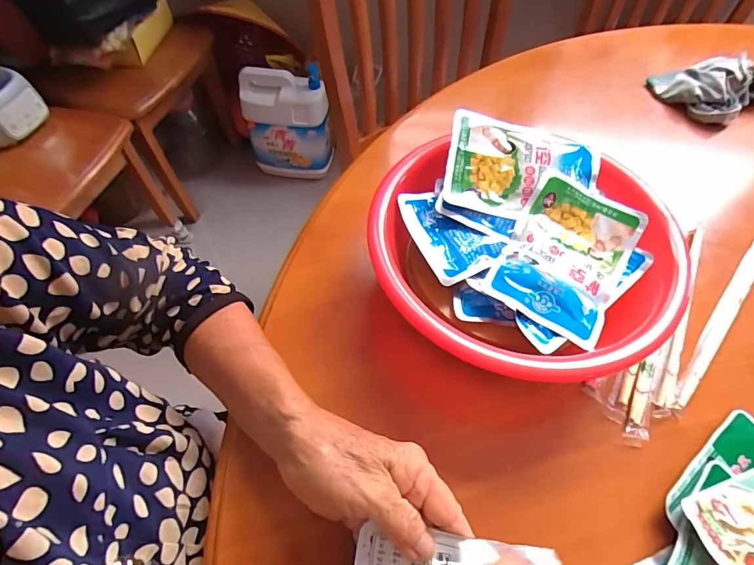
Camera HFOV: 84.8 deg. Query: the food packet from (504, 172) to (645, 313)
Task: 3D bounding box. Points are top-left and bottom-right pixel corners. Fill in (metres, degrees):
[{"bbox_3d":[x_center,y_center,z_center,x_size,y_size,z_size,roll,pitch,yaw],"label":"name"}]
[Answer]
[{"bbox_3d":[0.157,-0.036,0.324,0.084,0.011,0.095,32,69,9],"label":"food packet"}]

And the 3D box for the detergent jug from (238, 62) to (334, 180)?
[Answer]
[{"bbox_3d":[-0.285,-0.508,1.359,0.272,0.325,0.124,6,58,3],"label":"detergent jug"}]

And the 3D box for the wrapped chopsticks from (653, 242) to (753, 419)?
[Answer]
[{"bbox_3d":[0.285,0.033,0.343,0.016,0.009,0.218,39,64,22],"label":"wrapped chopsticks"}]

